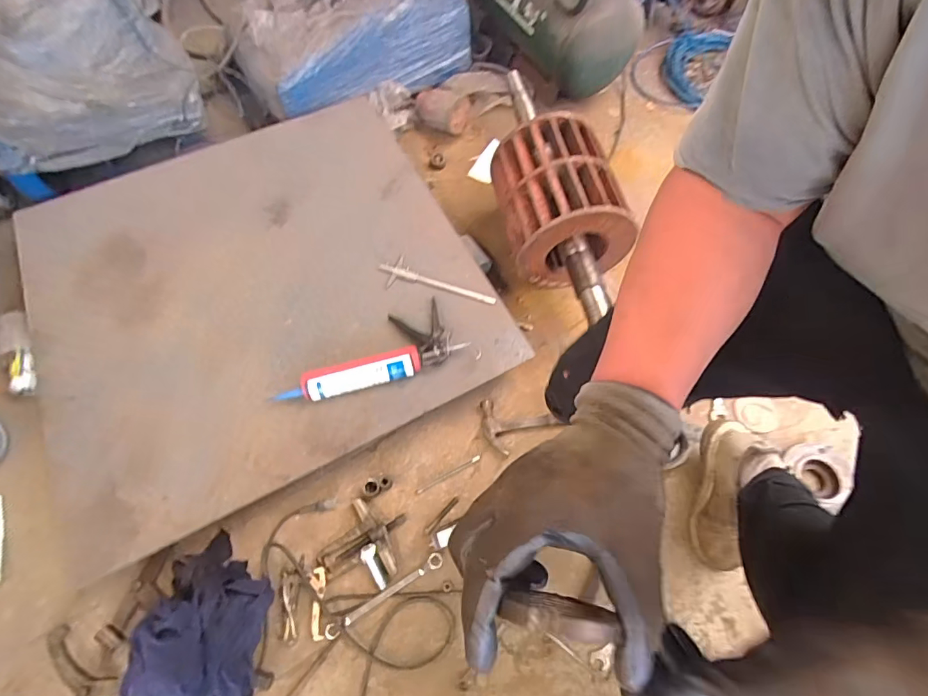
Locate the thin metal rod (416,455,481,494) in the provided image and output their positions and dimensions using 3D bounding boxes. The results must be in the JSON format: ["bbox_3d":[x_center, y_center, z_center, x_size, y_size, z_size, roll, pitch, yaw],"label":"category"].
[{"bbox_3d":[-0.033,0.277,0.991,0.156,0.012,0.010,-27,68,-12],"label":"thin metal rod"}]

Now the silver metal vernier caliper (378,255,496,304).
[{"bbox_3d":[-0.064,-0.155,1.081,0.287,0.012,0.085,16,66,7],"label":"silver metal vernier caliper"}]

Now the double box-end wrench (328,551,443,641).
[{"bbox_3d":[-0.153,0.483,0.886,0.253,0.014,0.026,-30,68,-13],"label":"double box-end wrench"}]

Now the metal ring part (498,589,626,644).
[{"bbox_3d":[0.051,0.146,0.249,0.067,0.071,0.015,9,65,4],"label":"metal ring part"}]

